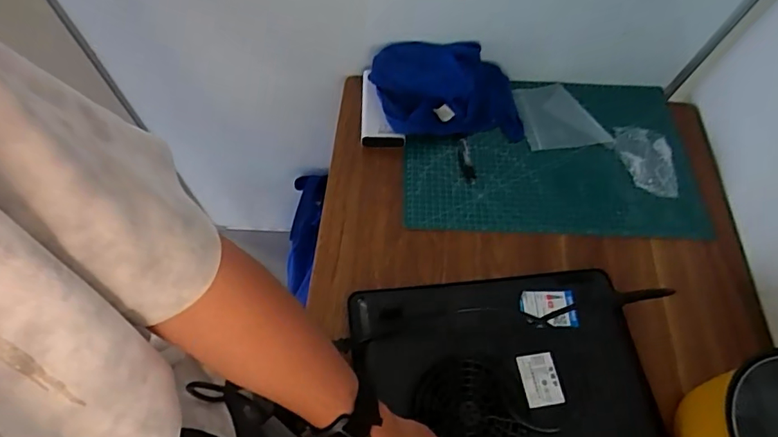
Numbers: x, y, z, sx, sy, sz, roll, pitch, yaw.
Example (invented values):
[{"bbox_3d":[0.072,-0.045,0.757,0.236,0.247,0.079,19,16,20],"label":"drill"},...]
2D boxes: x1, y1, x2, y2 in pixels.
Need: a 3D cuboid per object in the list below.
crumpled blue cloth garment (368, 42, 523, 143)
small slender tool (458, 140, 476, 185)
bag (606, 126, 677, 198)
[{"bbox_3d":[0.094,-0.200,0.772,0.228,0.073,0.138,0,61,-4],"label":"crumpled blue cloth garment"},{"bbox_3d":[0.118,-0.086,0.752,0.019,0.012,0.077,-6,61,-8],"label":"small slender tool"},{"bbox_3d":[0.393,-0.091,0.760,0.076,0.028,0.126,-1,61,-5],"label":"bag"}]

